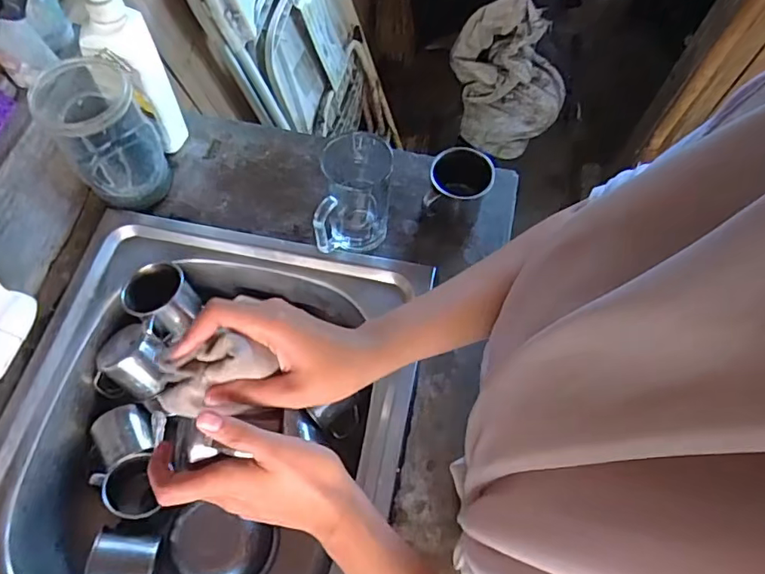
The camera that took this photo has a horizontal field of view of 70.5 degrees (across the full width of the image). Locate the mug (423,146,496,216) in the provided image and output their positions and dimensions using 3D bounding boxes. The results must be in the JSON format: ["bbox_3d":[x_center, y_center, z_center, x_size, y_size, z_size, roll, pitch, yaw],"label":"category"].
[{"bbox_3d":[0.090,-0.114,0.643,0.071,0.068,0.076,1,64,-1],"label":"mug"}]

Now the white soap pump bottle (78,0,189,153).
[{"bbox_3d":[-0.278,-0.244,0.600,0.063,0.250,0.038,-35,70,-17],"label":"white soap pump bottle"}]

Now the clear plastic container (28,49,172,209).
[{"bbox_3d":[-0.310,-0.171,0.617,0.098,0.153,0.109,-25,67,-13],"label":"clear plastic container"}]

